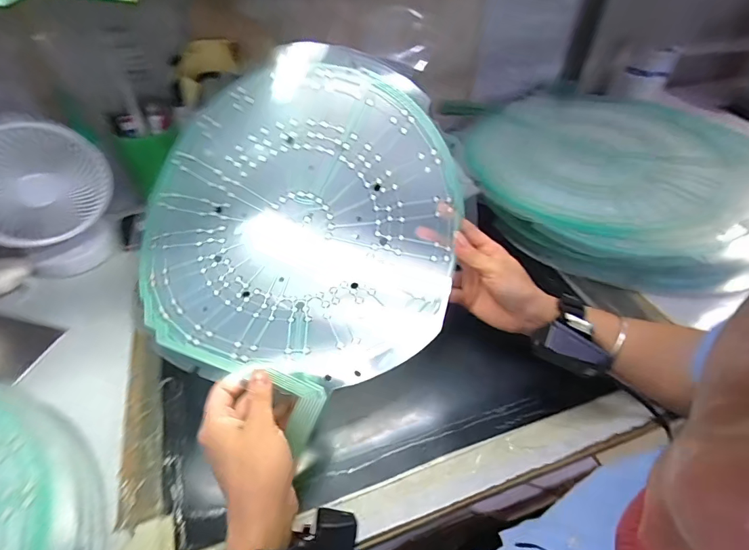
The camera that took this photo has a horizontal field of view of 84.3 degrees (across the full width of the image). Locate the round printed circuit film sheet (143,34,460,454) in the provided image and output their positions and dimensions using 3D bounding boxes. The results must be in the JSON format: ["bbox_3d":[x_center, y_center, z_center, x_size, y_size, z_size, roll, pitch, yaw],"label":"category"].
[{"bbox_3d":[-0.076,-0.059,0.427,0.336,0.061,0.339,-1,75,5],"label":"round printed circuit film sheet"}]

